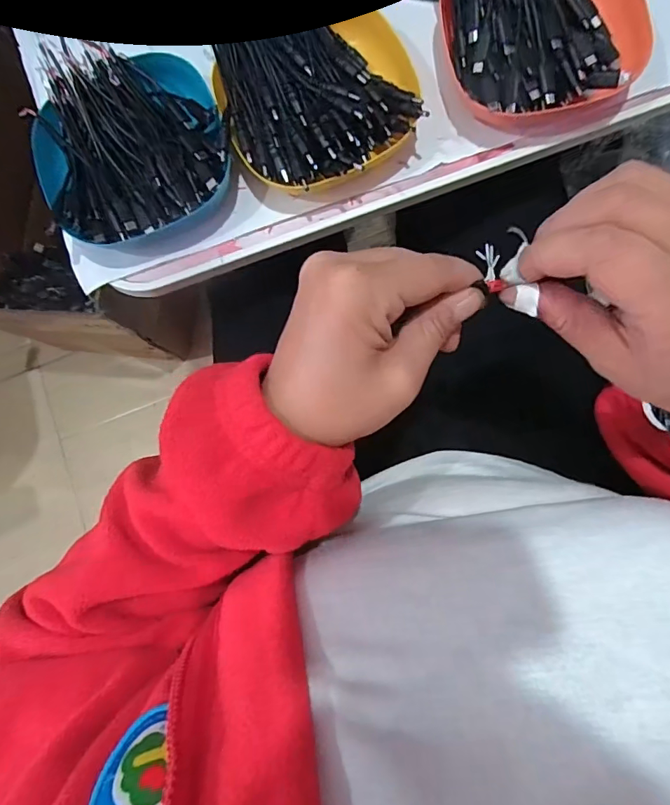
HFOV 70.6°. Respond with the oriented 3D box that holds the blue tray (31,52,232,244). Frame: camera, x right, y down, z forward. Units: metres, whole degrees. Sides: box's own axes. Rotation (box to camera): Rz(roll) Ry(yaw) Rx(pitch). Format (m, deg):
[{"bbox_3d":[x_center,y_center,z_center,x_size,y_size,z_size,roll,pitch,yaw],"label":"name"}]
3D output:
[{"bbox_3d":[-0.149,-0.189,0.354,0.135,0.032,0.133,-19,83,2],"label":"blue tray"}]

